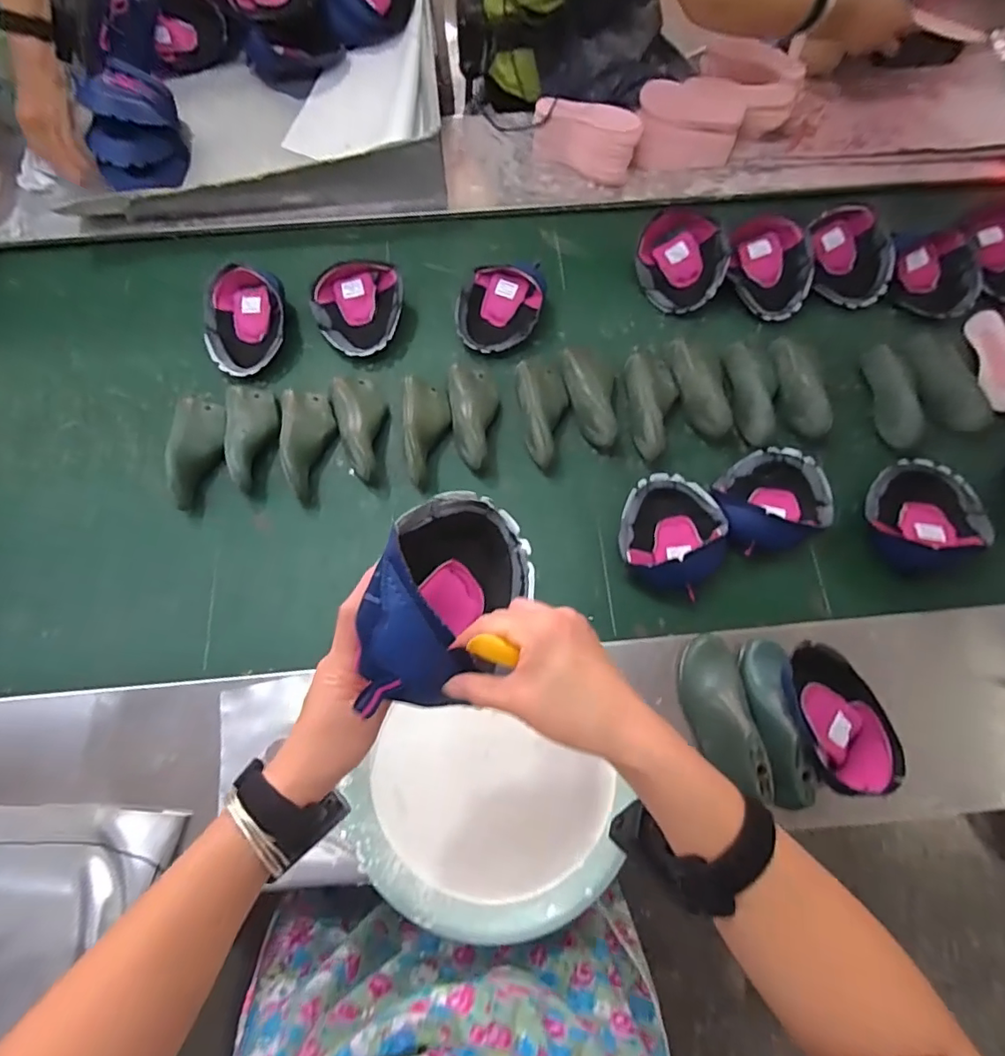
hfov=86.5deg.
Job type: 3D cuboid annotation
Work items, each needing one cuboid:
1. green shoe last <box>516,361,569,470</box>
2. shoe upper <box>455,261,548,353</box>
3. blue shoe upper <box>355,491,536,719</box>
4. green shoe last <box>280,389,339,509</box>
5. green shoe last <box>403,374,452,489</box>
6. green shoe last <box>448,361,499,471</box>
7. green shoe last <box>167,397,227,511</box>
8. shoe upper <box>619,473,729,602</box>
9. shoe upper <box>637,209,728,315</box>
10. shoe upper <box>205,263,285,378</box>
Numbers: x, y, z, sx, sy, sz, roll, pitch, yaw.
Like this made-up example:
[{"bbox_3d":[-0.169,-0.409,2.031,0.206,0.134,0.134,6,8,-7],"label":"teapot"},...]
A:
[{"bbox_3d":[0.068,-0.175,0.827,0.081,0.057,0.164,-8,74,-1],"label":"green shoe last"},{"bbox_3d":[-0.005,-0.368,0.885,0.137,0.050,0.164,17,74,6],"label":"shoe upper"},{"bbox_3d":[-0.029,0.045,0.403,0.101,0.178,0.092,28,119,9],"label":"blue shoe upper"},{"bbox_3d":[-0.290,-0.139,0.797,0.078,0.053,0.189,-12,74,-3],"label":"green shoe last"},{"bbox_3d":[-0.117,-0.149,0.811,0.076,0.063,0.177,-5,73,-1],"label":"green shoe last"},{"bbox_3d":[-0.045,-0.173,0.825,0.079,0.052,0.173,-4,73,0],"label":"green shoe last"},{"bbox_3d":[-0.451,-0.118,0.792,0.065,0.047,0.169,-7,73,-1],"label":"green shoe last"},{"bbox_3d":[0.239,0.000,0.746,0.134,0.055,0.170,21,75,7],"label":"shoe upper"},{"bbox_3d":[0.306,-0.454,0.910,0.147,0.049,0.169,10,74,4],"label":"shoe upper"},{"bbox_3d":[-0.421,-0.334,0.863,0.127,0.076,0.173,4,74,2],"label":"shoe upper"}]

